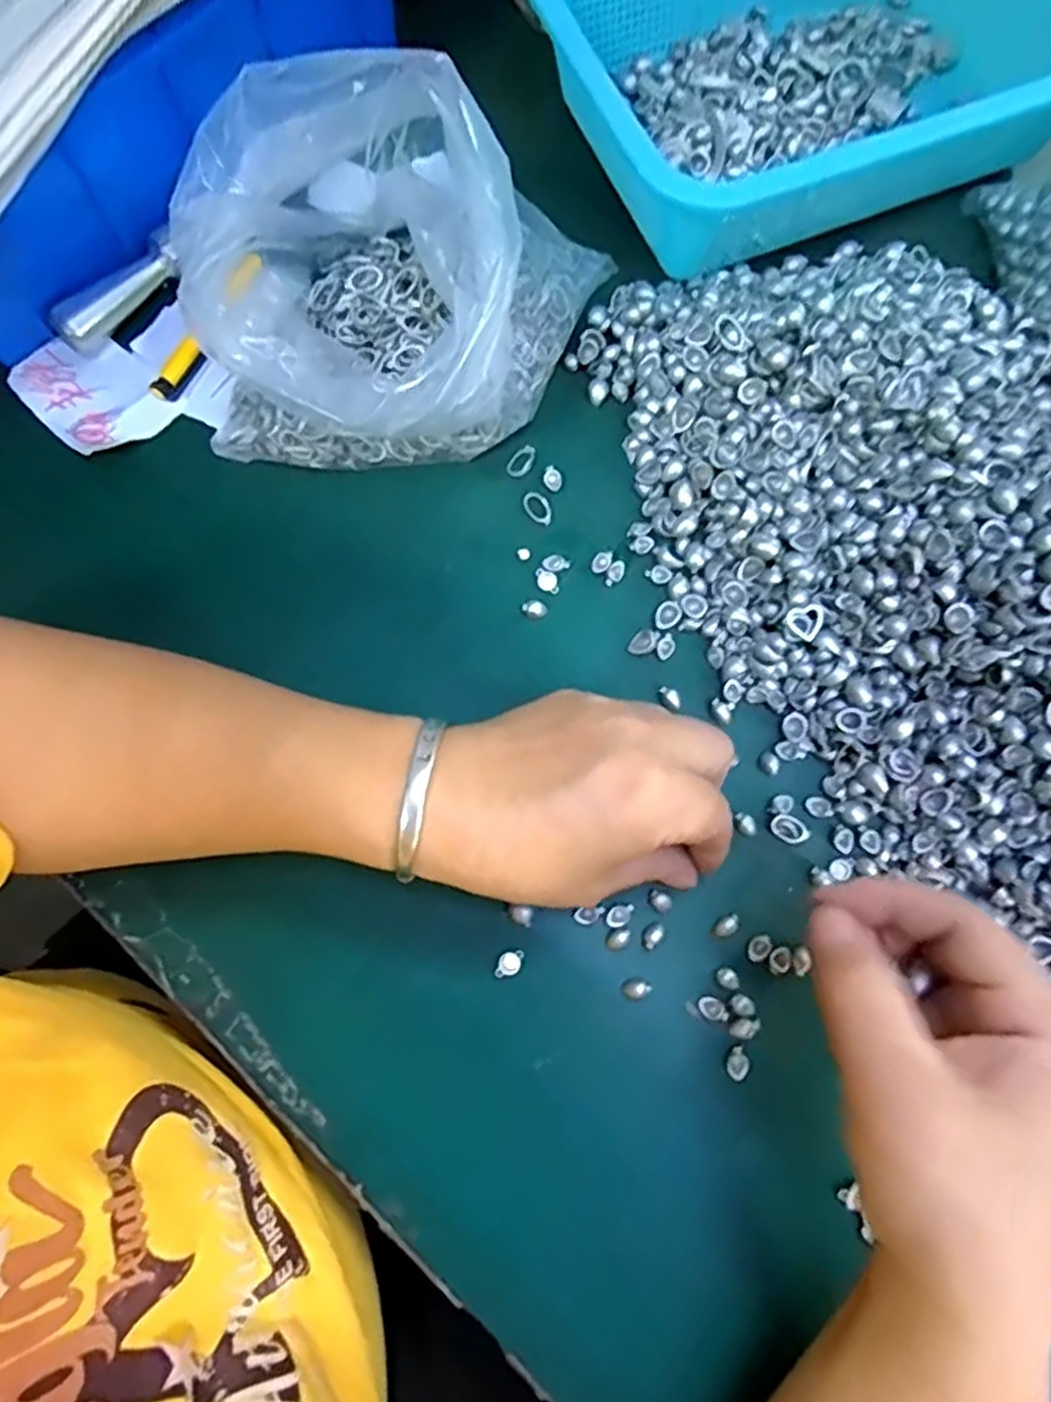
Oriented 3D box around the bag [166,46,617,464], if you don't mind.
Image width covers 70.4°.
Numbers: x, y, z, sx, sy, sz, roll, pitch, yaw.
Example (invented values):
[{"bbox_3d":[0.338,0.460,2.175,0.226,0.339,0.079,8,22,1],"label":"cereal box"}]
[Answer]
[{"bbox_3d":[-0.062,-0.184,0.316,0.149,0.100,0.166,22,75,8],"label":"bag"}]

